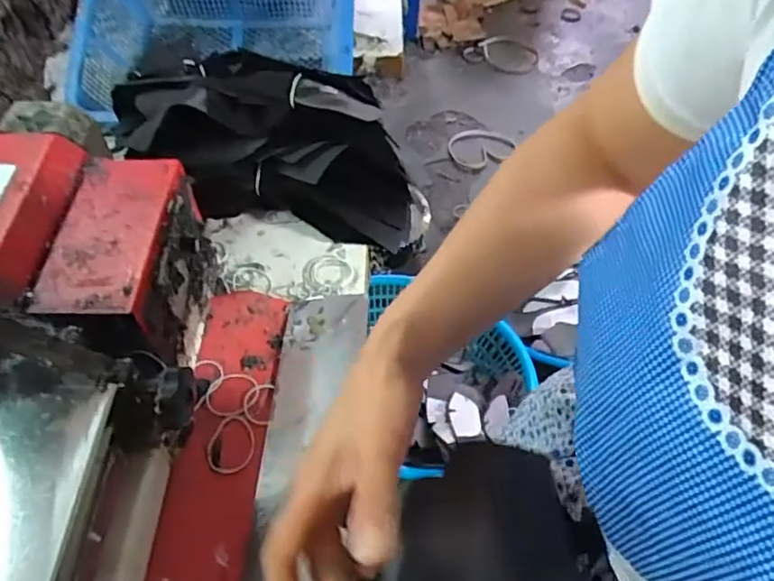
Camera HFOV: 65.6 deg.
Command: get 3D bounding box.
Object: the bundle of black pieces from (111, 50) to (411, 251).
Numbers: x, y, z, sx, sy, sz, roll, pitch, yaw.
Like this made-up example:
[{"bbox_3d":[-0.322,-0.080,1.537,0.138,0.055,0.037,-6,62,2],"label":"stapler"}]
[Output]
[{"bbox_3d":[-0.154,-0.183,0.734,0.359,0.139,0.191,3,54,3],"label":"bundle of black pieces"}]

